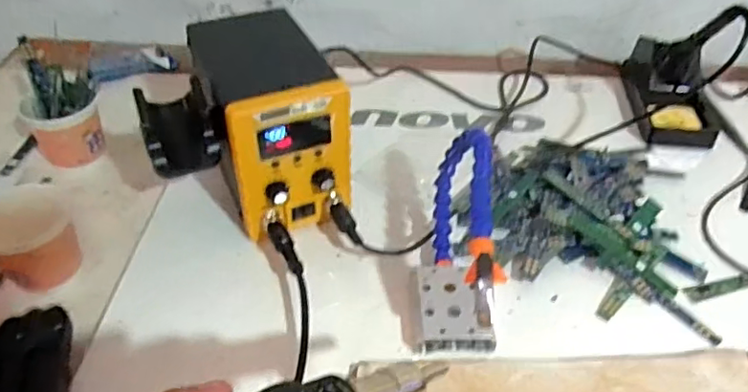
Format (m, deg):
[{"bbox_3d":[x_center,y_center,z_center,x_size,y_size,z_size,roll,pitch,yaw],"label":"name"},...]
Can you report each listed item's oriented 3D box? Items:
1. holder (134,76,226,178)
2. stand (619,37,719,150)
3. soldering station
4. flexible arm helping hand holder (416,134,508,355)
[{"bbox_3d":[-0.152,-0.053,0.465,0.057,0.053,0.049,-23,45,-25],"label":"holder"},{"bbox_3d":[0.332,-0.125,0.651,0.078,0.074,0.139,7,42,7],"label":"stand"},{"bbox_3d":[-0.090,-0.076,0.518,0.097,0.168,0.171,-14,44,-16],"label":"soldering station"},{"bbox_3d":[0.068,0.032,0.455,0.062,0.102,0.172,6,42,6],"label":"flexible arm helping hand holder"}]

